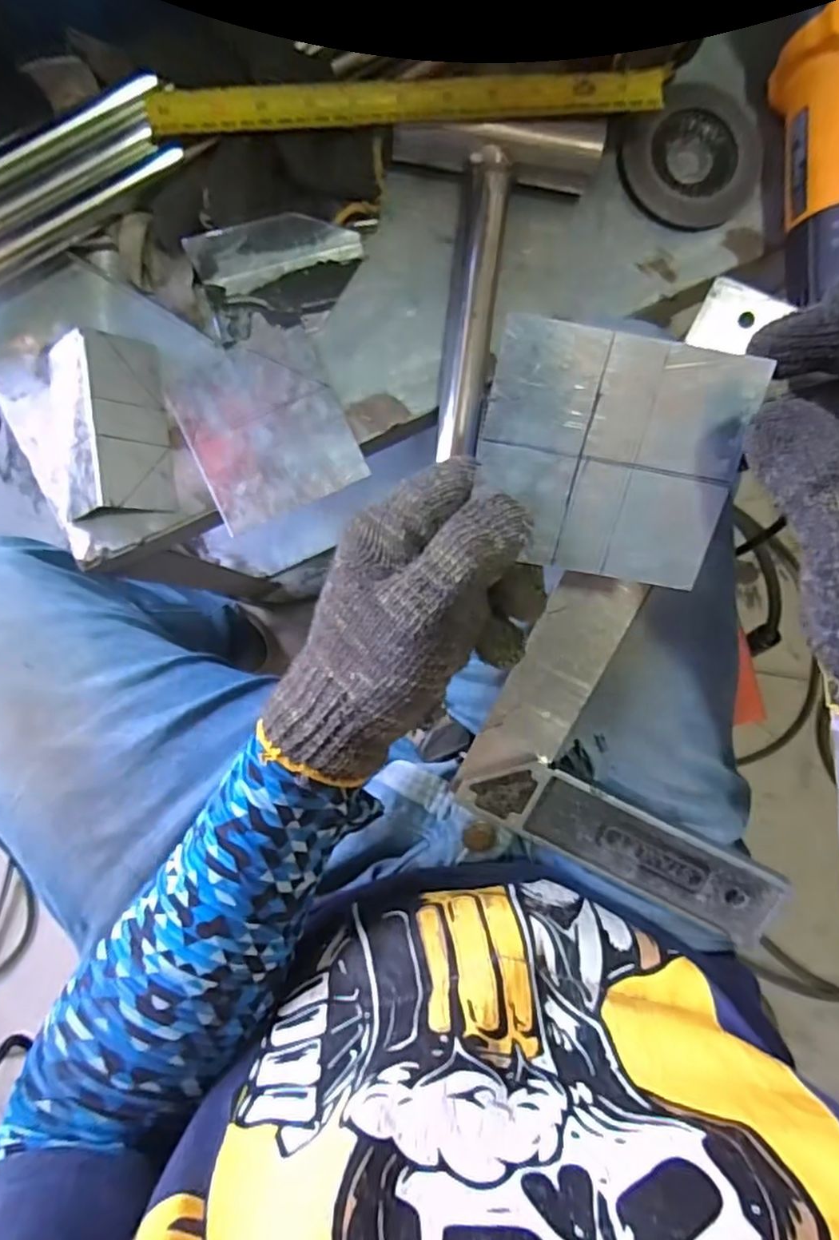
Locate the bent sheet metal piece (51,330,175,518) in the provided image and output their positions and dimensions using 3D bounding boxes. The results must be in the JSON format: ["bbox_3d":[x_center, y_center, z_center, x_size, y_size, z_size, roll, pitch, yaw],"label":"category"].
[{"bbox_3d":[-0.183,-0.113,0.371,0.065,0.037,0.100,-6,91,-4],"label":"bent sheet metal piece"}]

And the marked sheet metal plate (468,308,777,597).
[{"bbox_3d":[0.075,-0.063,0.254,0.099,0.004,0.090,10,115,-1],"label":"marked sheet metal plate"}]

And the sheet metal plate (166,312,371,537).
[{"bbox_3d":[-0.094,-0.119,0.391,0.092,0.009,0.106,-24,89,-3],"label":"sheet metal plate"}]

